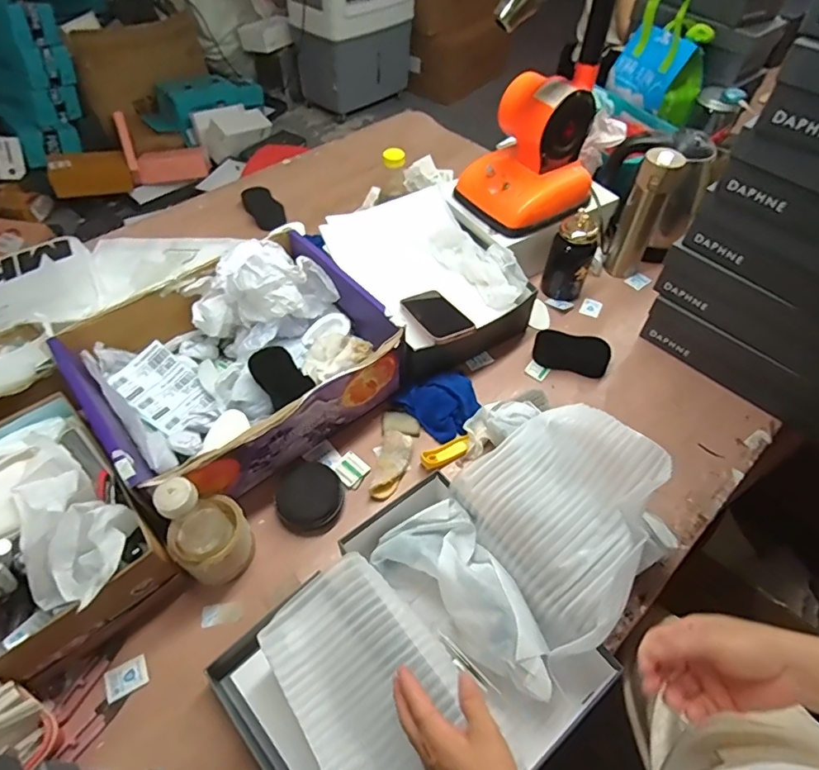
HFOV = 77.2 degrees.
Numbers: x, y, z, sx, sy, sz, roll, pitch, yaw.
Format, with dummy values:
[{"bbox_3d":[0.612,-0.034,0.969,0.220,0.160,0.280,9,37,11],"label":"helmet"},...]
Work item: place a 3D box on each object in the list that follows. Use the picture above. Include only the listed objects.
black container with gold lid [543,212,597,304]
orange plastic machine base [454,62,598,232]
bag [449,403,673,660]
[{"bbox_3d":[0.298,-0.239,0.940,0.078,0.156,0.077,14,54,9],"label":"black container with gold lid"},{"bbox_3d":[0.218,-0.406,0.909,0.206,0.220,0.183,-32,60,-23],"label":"orange plastic machine base"},{"bbox_3d":[0.187,0.133,0.584,0.183,0.155,0.233,-25,57,-19],"label":"bag"}]

